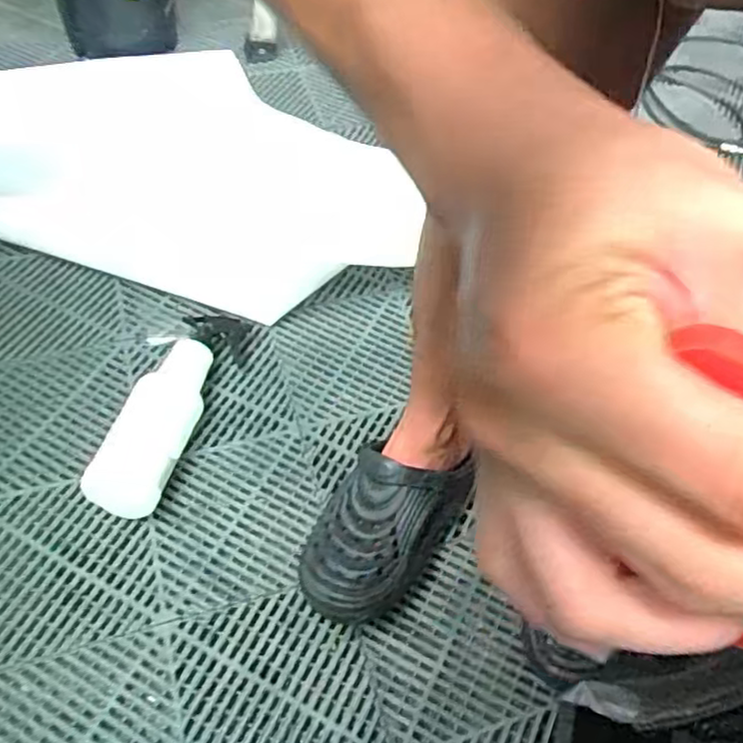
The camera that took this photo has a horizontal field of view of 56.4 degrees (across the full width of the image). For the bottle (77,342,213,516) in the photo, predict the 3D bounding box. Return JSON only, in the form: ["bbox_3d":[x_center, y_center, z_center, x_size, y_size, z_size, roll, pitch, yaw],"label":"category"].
[{"bbox_3d":[-0.273,0.064,0.883,0.090,0.061,0.255,13,55,5],"label":"bottle"}]

